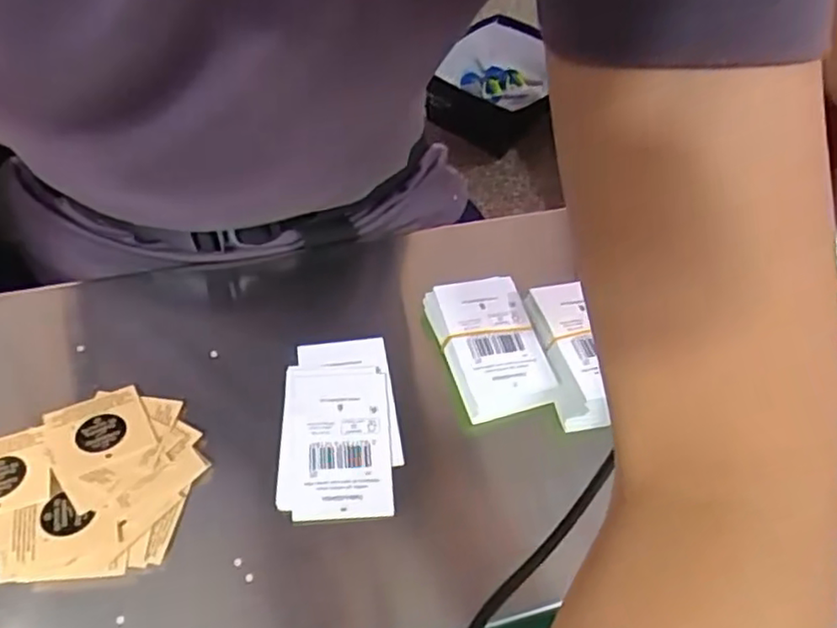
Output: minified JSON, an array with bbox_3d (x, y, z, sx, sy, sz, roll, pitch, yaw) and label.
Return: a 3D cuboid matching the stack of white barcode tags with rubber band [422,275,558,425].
[{"bbox_3d":[0.040,0.017,0.369,0.052,0.016,0.082,-13,58,-13],"label":"stack of white barcode tags with rubber band"}]

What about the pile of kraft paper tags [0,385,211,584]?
[{"bbox_3d":[-0.162,0.078,0.310,0.105,0.015,0.088,-2,56,-5],"label":"pile of kraft paper tags"}]

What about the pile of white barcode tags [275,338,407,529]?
[{"bbox_3d":[-0.041,0.056,0.342,0.060,0.004,0.101,-2,56,-5],"label":"pile of white barcode tags"}]

